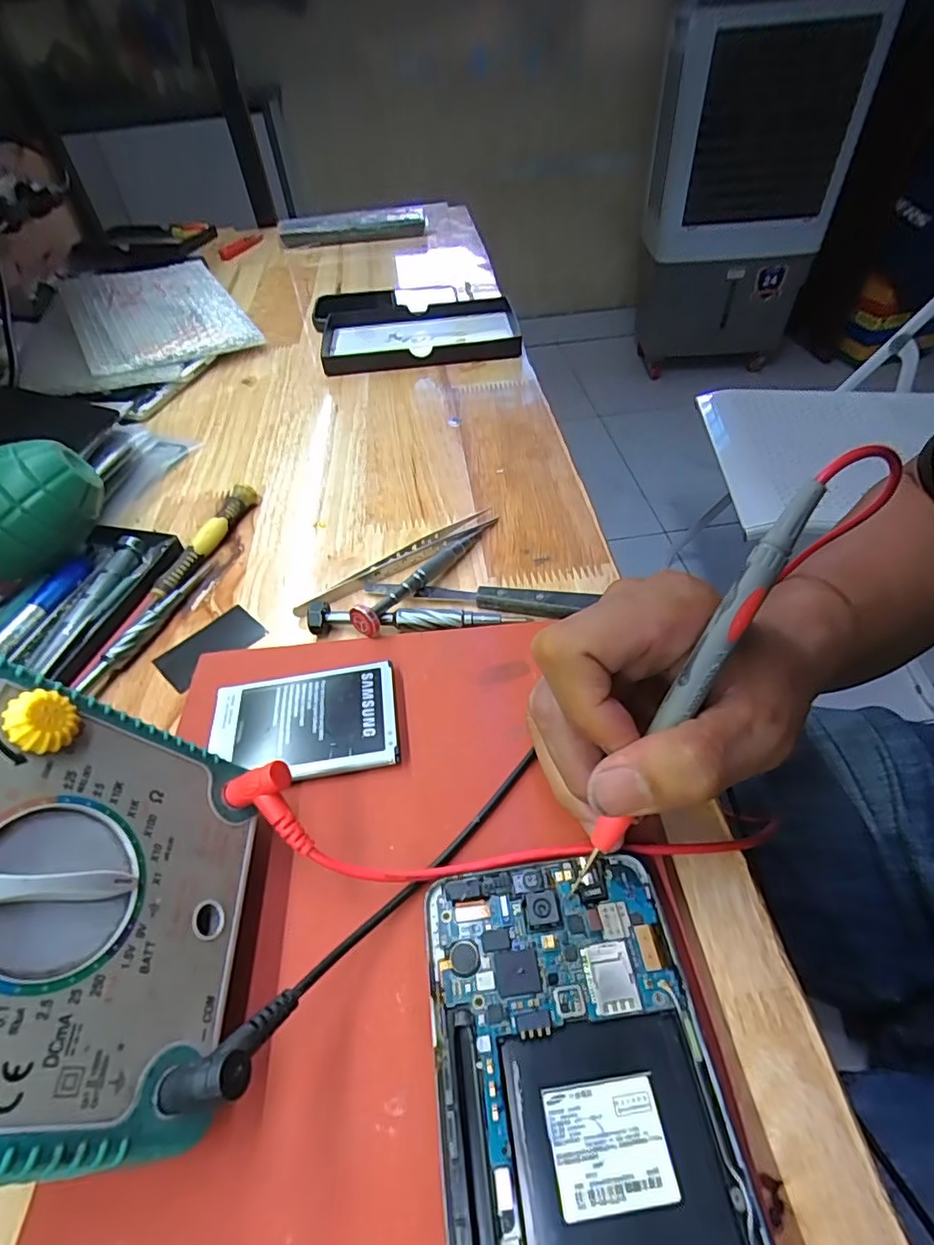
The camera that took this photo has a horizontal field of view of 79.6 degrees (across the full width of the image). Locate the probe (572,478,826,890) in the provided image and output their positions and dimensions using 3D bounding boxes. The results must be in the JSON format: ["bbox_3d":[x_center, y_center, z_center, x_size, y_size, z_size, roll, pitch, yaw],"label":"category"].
[{"bbox_3d":[0.069,0.024,0.175,0.009,0.144,0.013,32,16,28],"label":"probe"}]

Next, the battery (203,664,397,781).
[{"bbox_3d":[-0.070,0.044,0.243,0.079,0.009,0.051,-8,48,-4],"label":"battery"}]

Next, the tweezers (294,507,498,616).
[{"bbox_3d":[-0.037,-0.036,0.320,0.130,0.008,0.014,-29,53,-22],"label":"tweezers"}]

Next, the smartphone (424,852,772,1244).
[{"bbox_3d":[0.032,0.140,0.148,0.077,0.005,0.146,-7,48,-3],"label":"smartphone"}]

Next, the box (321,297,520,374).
[{"bbox_3d":[-0.044,-0.262,0.514,0.174,0.022,0.113,-6,48,-3],"label":"box"}]

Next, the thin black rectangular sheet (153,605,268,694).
[{"bbox_3d":[-0.133,0.012,0.292,0.034,0.005,0.051,34,58,29],"label":"thin black rectangular sheet"}]

